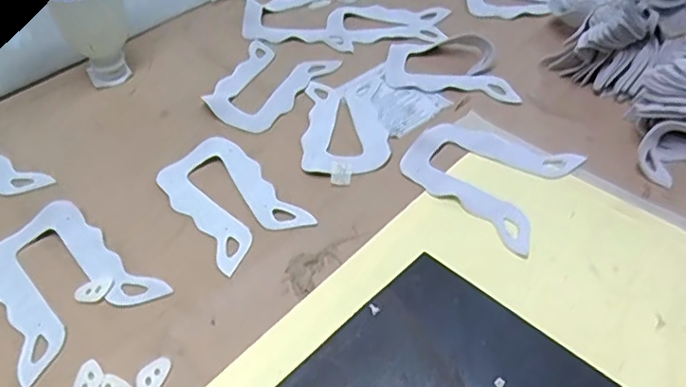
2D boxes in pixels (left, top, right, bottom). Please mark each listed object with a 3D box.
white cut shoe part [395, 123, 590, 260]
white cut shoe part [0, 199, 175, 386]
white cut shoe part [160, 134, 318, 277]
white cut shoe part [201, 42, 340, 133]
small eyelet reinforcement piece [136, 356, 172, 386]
[{"bbox_3d":[0.110,-0.019,0.465,0.119,0.009,0.107,26,54,23],"label":"white cut shoe part"},{"bbox_3d":[-0.198,0.060,0.401,0.120,0.013,0.096,33,57,27],"label":"white cut shoe part"},{"bbox_3d":[-0.088,0.001,0.453,0.073,0.005,0.124,-30,54,-23],"label":"white cut shoe part"},{"bbox_3d":[-0.070,-0.103,0.549,0.094,0.007,0.122,16,50,16],"label":"white cut shoe part"},{"bbox_3d":[-0.117,0.111,0.357,0.016,0.004,0.026,11,49,11],"label":"small eyelet reinforcement piece"}]

